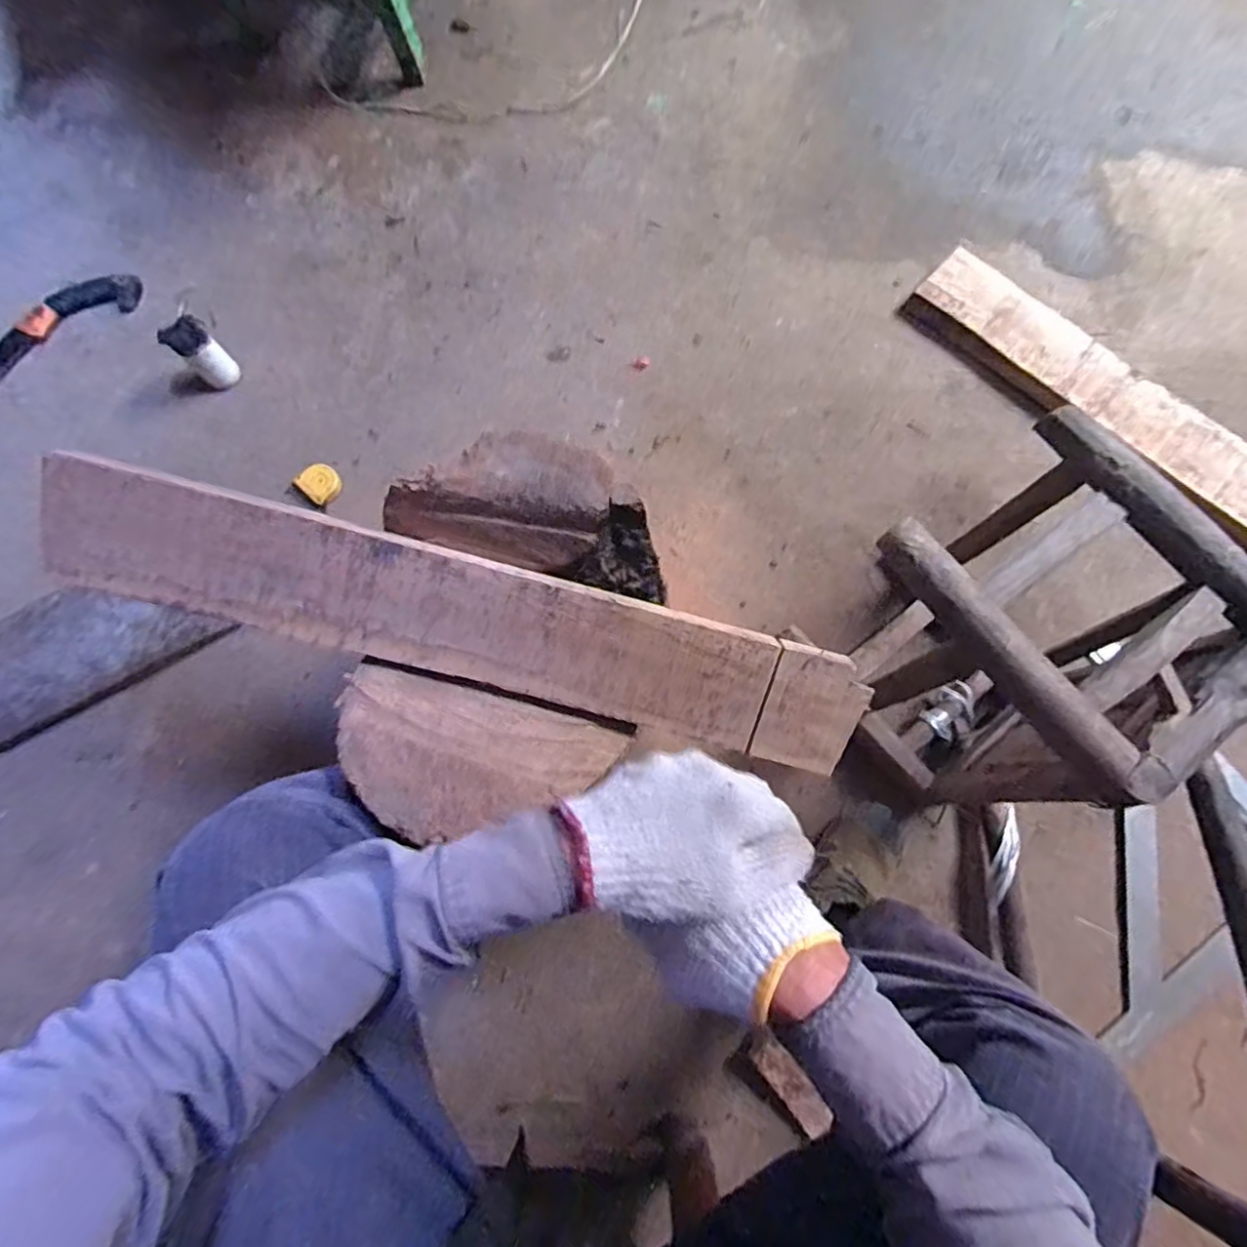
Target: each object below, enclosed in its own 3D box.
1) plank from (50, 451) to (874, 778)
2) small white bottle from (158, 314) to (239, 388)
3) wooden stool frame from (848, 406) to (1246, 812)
[{"bbox_3d":[-0.160,-0.006,0.553,0.734,0.012,0.116,14,105,2],"label":"plank"},{"bbox_3d":[-0.649,-0.418,0.931,0.062,0.098,0.060,38,79,8],"label":"small white bottle"},{"bbox_3d":[0.429,0.018,0.716,0.262,0.376,0.302,-31,78,-6],"label":"wooden stool frame"}]

